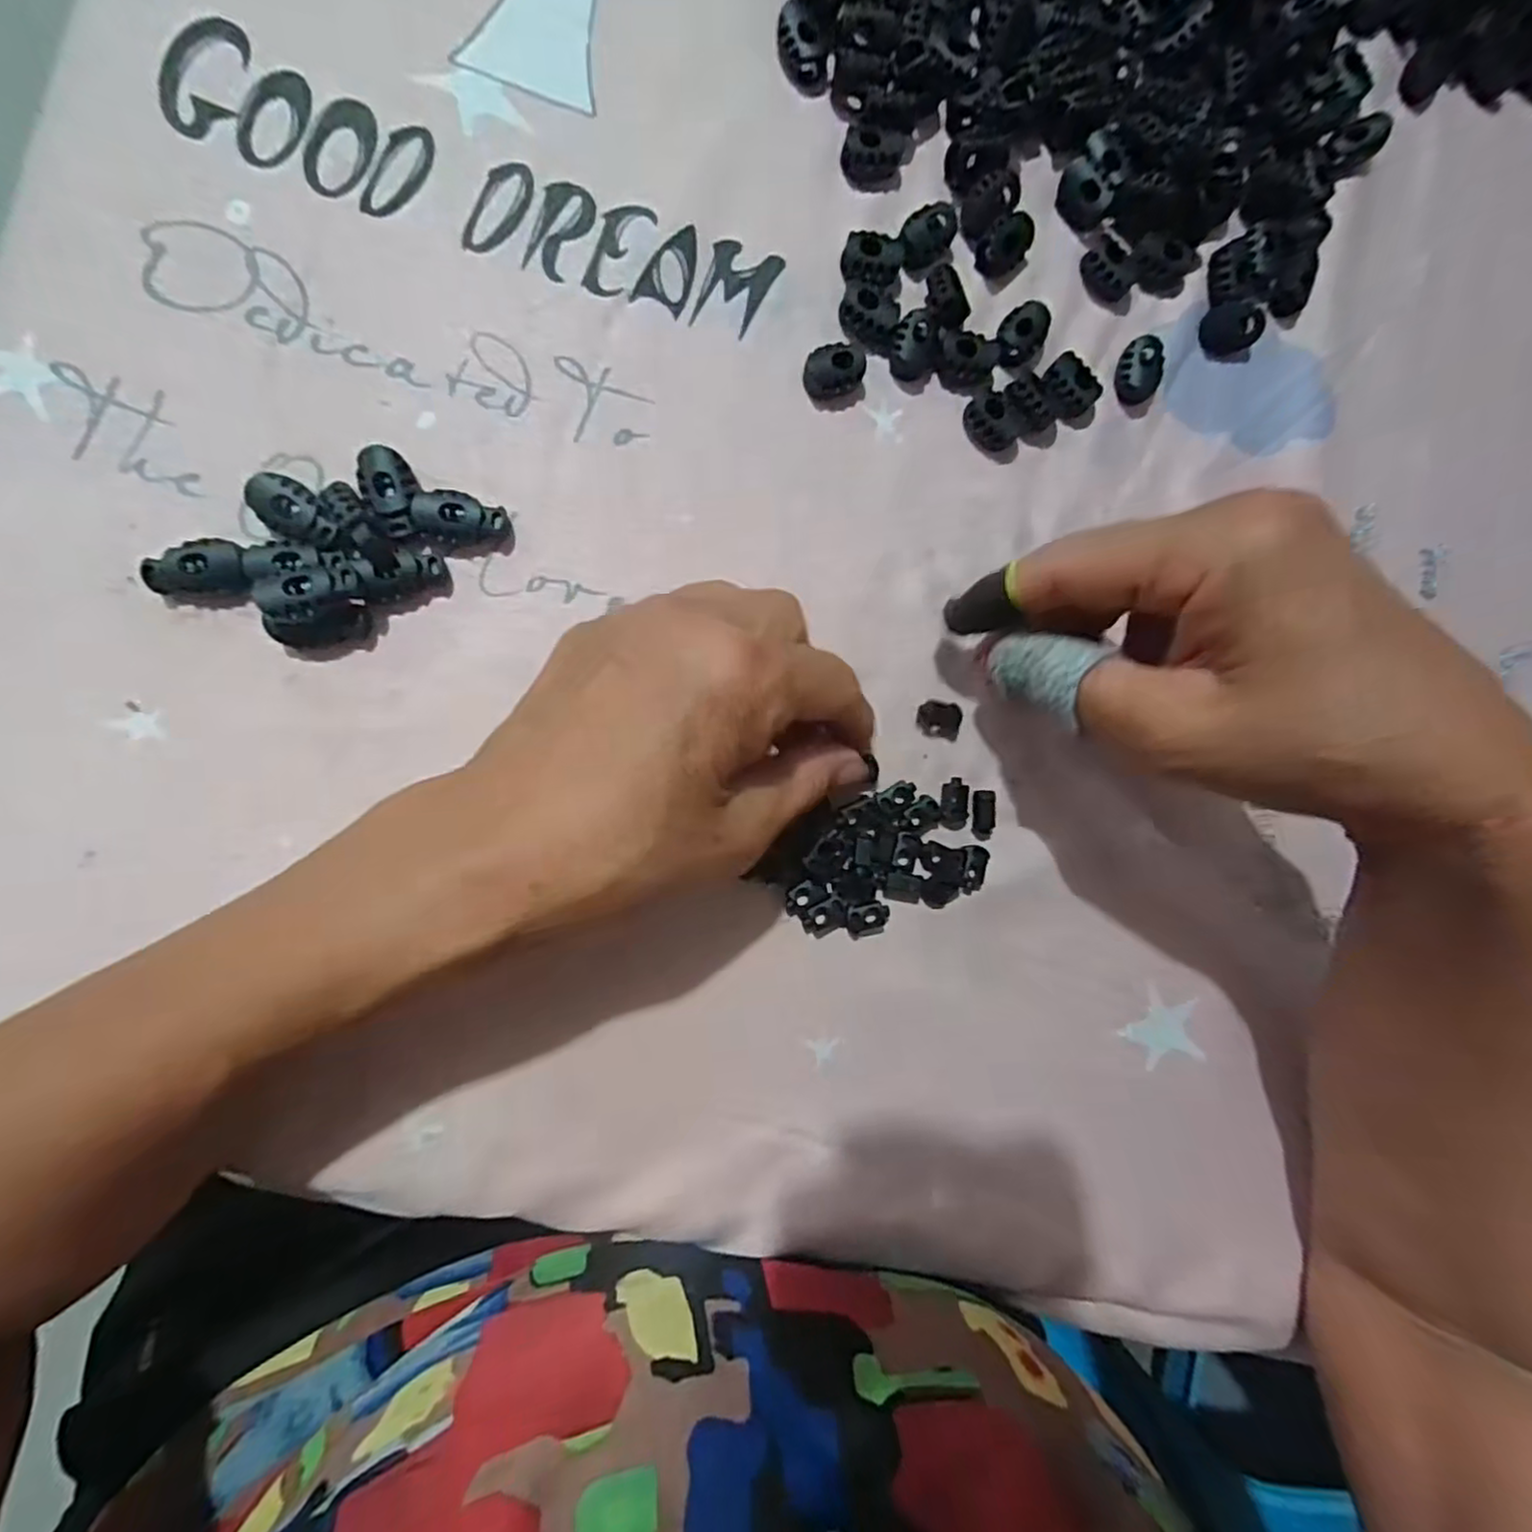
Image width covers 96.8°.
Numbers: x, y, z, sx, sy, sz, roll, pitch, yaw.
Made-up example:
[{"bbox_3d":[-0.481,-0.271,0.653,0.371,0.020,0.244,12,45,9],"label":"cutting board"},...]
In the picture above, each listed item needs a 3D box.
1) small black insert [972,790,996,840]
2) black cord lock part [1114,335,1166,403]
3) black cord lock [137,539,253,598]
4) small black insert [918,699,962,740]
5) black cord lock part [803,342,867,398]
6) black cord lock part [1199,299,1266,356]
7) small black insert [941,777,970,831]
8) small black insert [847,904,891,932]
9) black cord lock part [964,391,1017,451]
[{"bbox_3d":[0.081,0.018,0.250,0.007,0.006,0.018,-3,90,-8],"label":"small black insert"},{"bbox_3d":[0.144,-0.153,0.263,0.016,0.009,0.021,5,88,-8],"label":"black cord lock part"},{"bbox_3d":[-0.177,-0.062,0.212,0.031,0.007,0.018,-7,90,-8],"label":"black cord lock"},{"bbox_3d":[0.064,-0.017,0.251,0.017,0.007,0.013,5,89,-8],"label":"small black insert"},{"bbox_3d":[0.025,-0.142,0.245,0.021,0.010,0.016,-23,93,-8],"label":"black cord lock part"},{"bbox_3d":[0.184,-0.173,0.269,0.021,0.008,0.017,-15,91,-8],"label":"black cord lock part"},{"bbox_3d":[0.070,0.014,0.250,0.011,0.004,0.019,4,89,-8],"label":"small black insert"},{"bbox_3d":[0.037,0.054,0.243,0.015,0.005,0.010,-11,91,-8],"label":"small black insert"},{"bbox_3d":[0.083,-0.128,0.254,0.014,0.010,0.021,-18,92,-8],"label":"black cord lock part"}]

